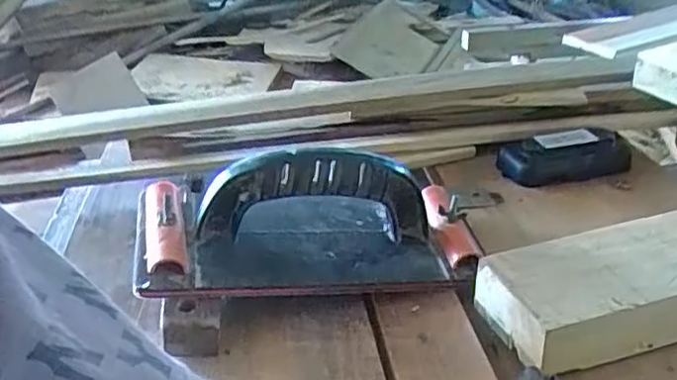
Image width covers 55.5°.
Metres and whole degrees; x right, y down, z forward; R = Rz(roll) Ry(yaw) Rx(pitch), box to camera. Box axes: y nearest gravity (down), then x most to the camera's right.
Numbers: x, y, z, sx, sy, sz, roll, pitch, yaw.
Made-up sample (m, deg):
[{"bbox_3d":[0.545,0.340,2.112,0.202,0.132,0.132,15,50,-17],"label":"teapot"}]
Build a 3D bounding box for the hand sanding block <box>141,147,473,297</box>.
[{"bbox_3d":[-0.017,0.019,0.406,0.211,0.083,0.094,-7,29,-9],"label":"hand sanding block"}]

